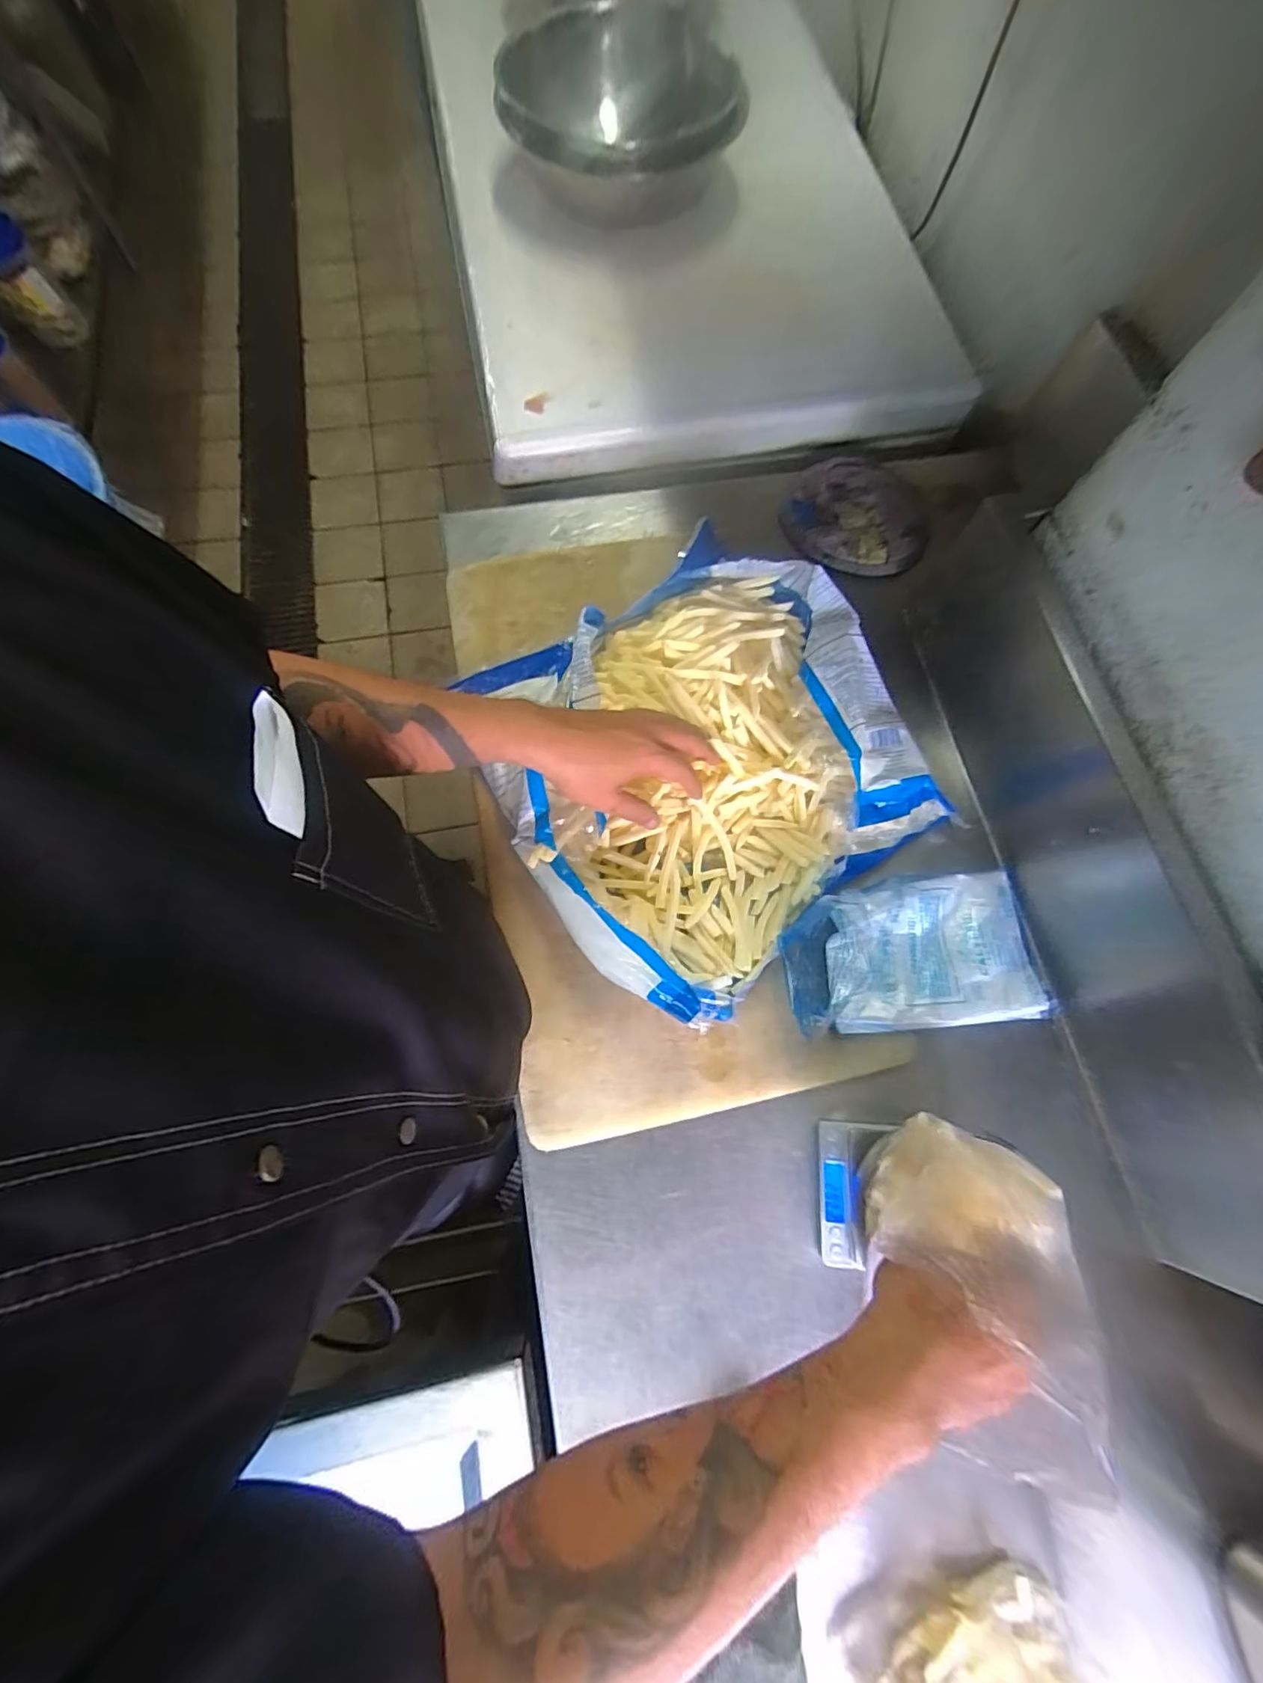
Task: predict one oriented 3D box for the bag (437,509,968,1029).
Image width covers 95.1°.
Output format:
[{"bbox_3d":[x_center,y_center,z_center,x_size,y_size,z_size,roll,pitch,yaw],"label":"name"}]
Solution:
[{"bbox_3d":[0.074,-0.081,0.533,0.380,0.083,0.366,-31,77,-10],"label":"bag"}]

